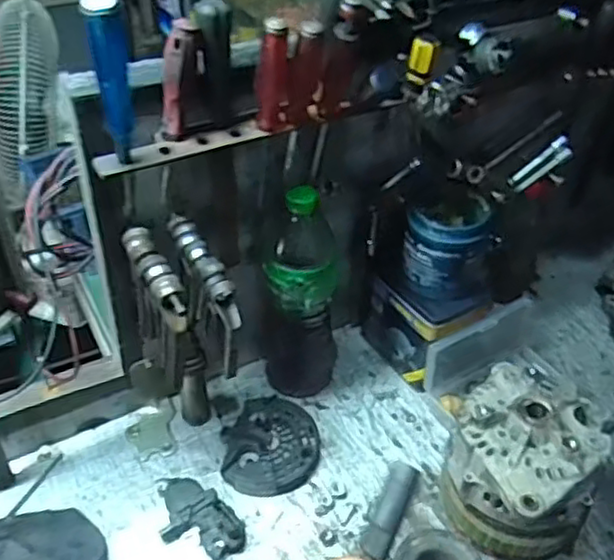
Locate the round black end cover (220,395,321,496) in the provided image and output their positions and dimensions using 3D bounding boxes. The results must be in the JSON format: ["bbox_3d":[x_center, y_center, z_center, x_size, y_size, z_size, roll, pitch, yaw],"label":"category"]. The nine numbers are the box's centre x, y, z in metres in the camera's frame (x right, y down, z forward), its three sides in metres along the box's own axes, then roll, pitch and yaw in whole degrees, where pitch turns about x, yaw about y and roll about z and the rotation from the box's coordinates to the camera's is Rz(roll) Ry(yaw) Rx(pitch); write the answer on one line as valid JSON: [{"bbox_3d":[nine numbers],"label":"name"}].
[{"bbox_3d":[-0.039,0.177,0.744,0.104,0.020,0.119,-1,42,-7],"label":"round black end cover"}]

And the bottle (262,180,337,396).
[{"bbox_3d":[-0.001,0.012,0.741,0.082,0.265,0.092,8,41,4],"label":"bottle"}]

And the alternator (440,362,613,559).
[{"bbox_3d":[0.208,0.189,0.659,0.141,0.145,0.160,22,44,19],"label":"alternator"}]

